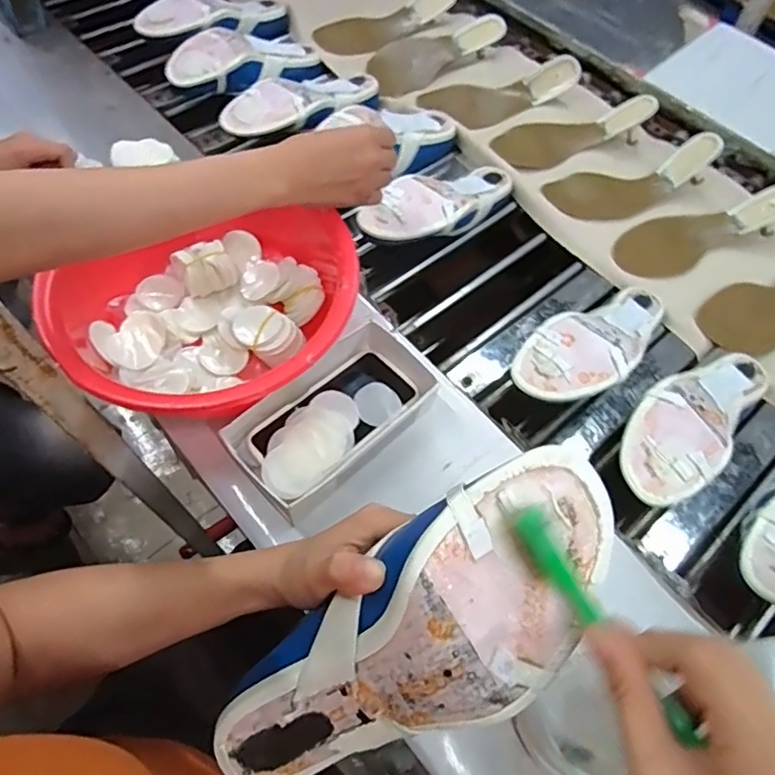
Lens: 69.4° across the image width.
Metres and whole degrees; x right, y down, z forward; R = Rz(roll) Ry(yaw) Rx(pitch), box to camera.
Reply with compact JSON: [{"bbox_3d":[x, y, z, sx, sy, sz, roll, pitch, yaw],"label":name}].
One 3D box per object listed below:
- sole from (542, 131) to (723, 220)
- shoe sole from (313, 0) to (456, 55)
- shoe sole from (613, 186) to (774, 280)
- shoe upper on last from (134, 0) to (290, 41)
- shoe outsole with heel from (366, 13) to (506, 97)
[{"bbox_3d":[0.346,-0.293,0.792,0.246,0.044,0.095,-18,63,2],"label":"sole"},{"bbox_3d":[-0.002,-0.641,0.973,0.260,0.061,0.076,-19,64,-13],"label":"shoe sole"},{"bbox_3d":[0.416,-0.218,0.741,0.248,0.055,0.094,-21,64,-14],"label":"shoe sole"},{"bbox_3d":[-0.261,-0.581,0.886,0.253,0.066,0.090,-24,64,-35],"label":"shoe upper on last"},{"bbox_3d":[0.073,-0.558,0.933,0.249,0.065,0.095,-28,66,-17],"label":"shoe outsole with heel"}]

